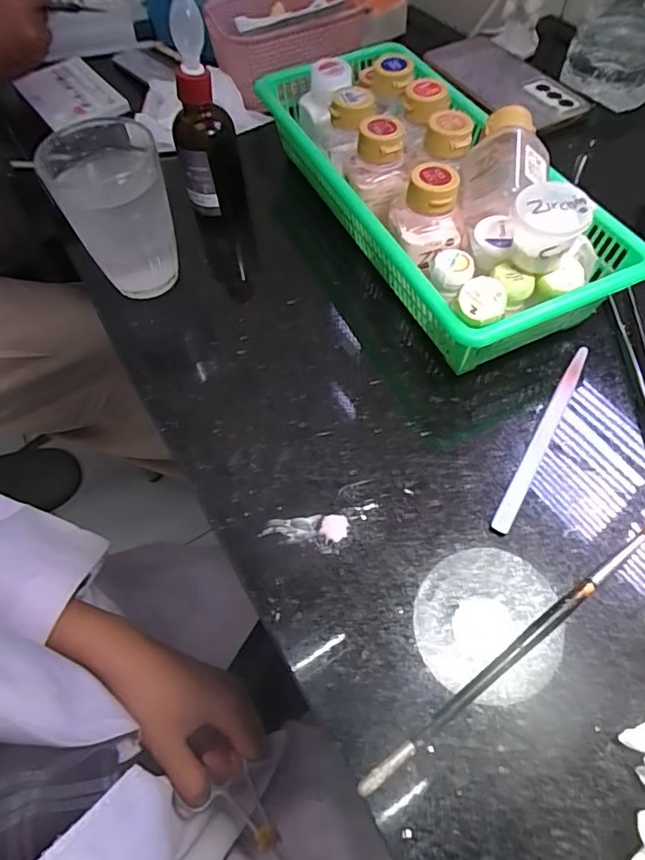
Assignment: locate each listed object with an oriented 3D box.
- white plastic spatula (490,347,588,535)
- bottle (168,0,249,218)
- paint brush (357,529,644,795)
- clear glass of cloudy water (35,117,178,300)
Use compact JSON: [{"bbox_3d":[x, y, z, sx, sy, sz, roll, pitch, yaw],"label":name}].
[{"bbox_3d":[0.126,0.001,0.295,0.010,0.004,0.136,26,65,18],"label":"white plastic spatula"},{"bbox_3d":[-0.082,-0.206,0.364,0.041,0.149,0.035,-10,59,-2],"label":"bottle"},{"bbox_3d":[0.093,0.098,0.237,0.187,0.008,0.007,-33,63,-15],"label":"paint brush"},{"bbox_3d":[-0.126,-0.133,0.333,0.063,0.095,0.067,-18,60,-7],"label":"clear glass of cloudy water"}]

